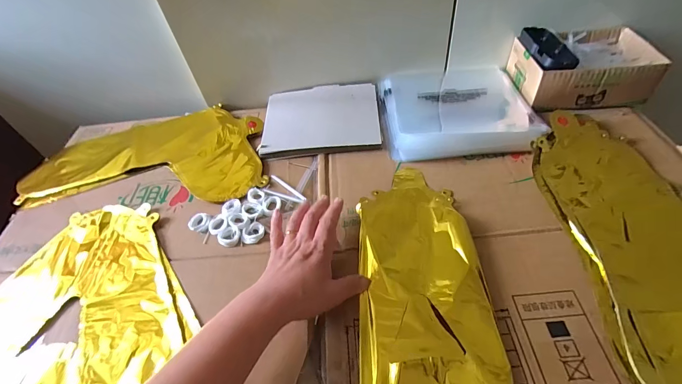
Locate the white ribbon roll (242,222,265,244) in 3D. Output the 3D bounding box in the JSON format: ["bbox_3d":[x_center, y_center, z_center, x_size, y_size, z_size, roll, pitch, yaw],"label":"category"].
[{"bbox_3d":[-0.113,0.053,0.441,0.024,0.008,0.031,35,61,30],"label":"white ribbon roll"}]

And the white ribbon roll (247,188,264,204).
[{"bbox_3d":[-0.121,0.006,0.483,0.022,0.005,0.029,-30,53,-18],"label":"white ribbon roll"}]

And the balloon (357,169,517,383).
[{"bbox_3d":[0.092,0.145,0.352,0.138,0.026,0.435,-2,52,5],"label":"balloon"}]

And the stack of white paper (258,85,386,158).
[{"bbox_3d":[-0.034,-0.131,0.589,0.194,0.010,0.169,-6,50,1],"label":"stack of white paper"}]

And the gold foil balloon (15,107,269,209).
[{"bbox_3d":[-0.316,-0.066,0.576,0.407,0.020,0.208,0,50,7],"label":"gold foil balloon"}]

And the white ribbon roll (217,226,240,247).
[{"bbox_3d":[-0.146,0.058,0.443,0.031,0.006,0.026,24,57,24],"label":"white ribbon roll"}]

